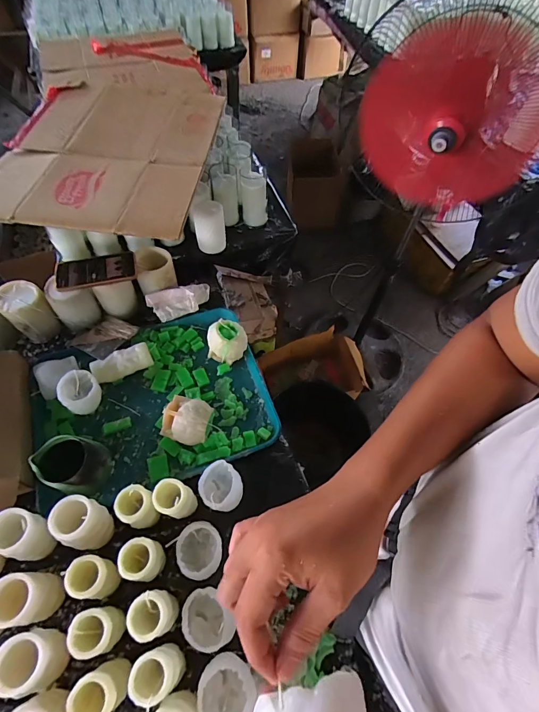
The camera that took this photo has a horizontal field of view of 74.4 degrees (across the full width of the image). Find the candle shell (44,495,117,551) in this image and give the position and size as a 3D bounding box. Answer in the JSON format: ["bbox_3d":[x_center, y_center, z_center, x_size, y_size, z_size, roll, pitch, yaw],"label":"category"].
[{"bbox_3d":[-0.285,0.259,0.548,0.067,0.098,0.066,17,59,7],"label":"candle shell"}]

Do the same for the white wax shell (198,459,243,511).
[{"bbox_3d":[-0.083,0.226,0.608,0.069,0.054,0.074,1,58,-2],"label":"white wax shell"}]

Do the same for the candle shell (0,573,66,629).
[{"bbox_3d":[-0.329,0.329,0.483,0.061,0.082,0.057,1,58,-2],"label":"candle shell"}]

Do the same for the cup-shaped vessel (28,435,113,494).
[{"bbox_3d":[-0.318,0.181,0.587,0.091,0.089,0.081,-35,66,-22],"label":"cup-shaped vessel"}]

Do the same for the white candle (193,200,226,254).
[{"bbox_3d":[-0.141,-0.306,0.845,0.070,0.094,0.068,-6,59,-7],"label":"white candle"}]

